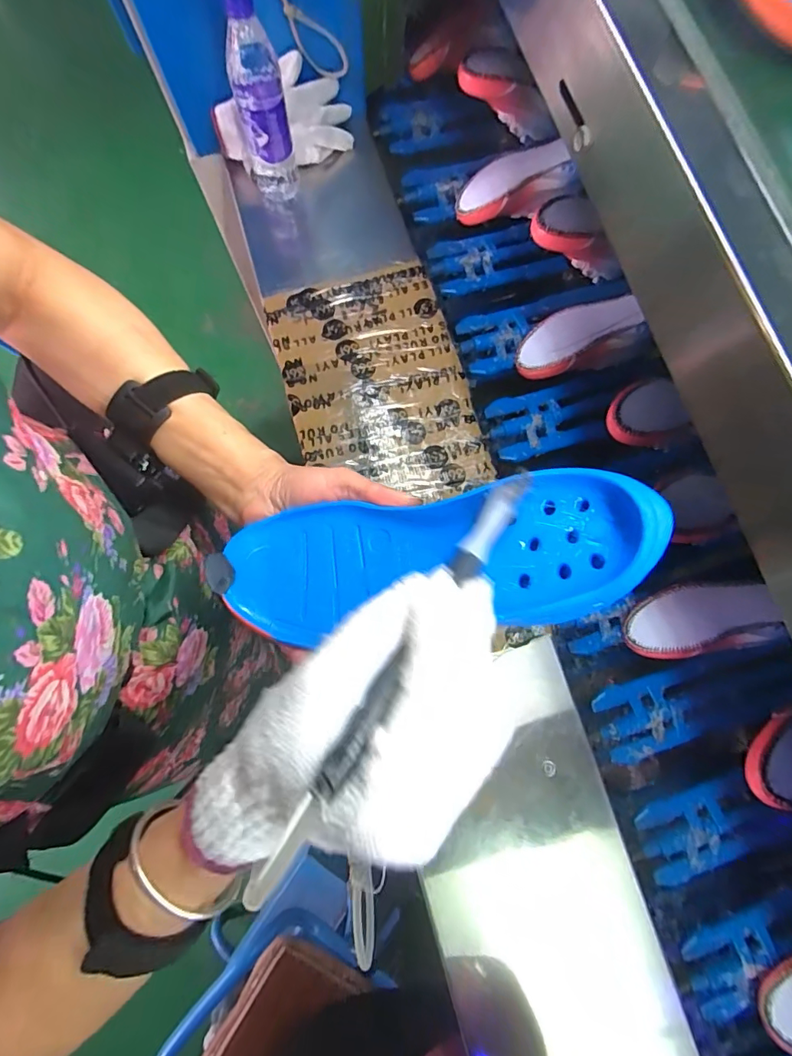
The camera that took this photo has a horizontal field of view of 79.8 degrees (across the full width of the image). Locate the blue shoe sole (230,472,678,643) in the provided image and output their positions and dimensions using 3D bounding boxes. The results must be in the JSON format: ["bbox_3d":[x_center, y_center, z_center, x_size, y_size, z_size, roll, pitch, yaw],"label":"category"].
[{"bbox_3d":[0.015,0.019,0.270,0.239,0.032,0.076,-7,76,19],"label":"blue shoe sole"}]

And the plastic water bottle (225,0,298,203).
[{"bbox_3d":[-0.178,-0.545,0.616,0.069,0.217,0.063,-12,77,-4],"label":"plastic water bottle"}]

